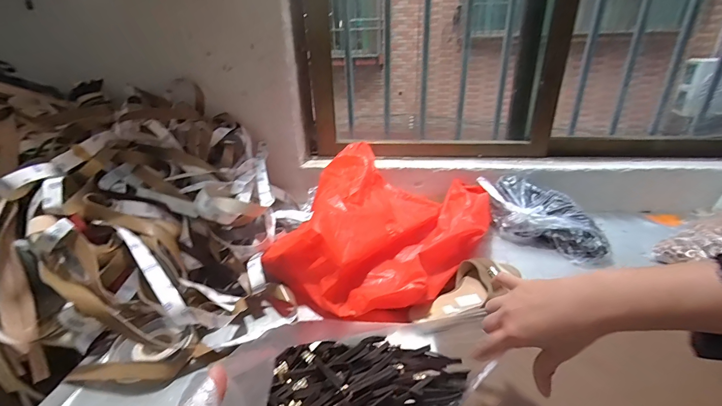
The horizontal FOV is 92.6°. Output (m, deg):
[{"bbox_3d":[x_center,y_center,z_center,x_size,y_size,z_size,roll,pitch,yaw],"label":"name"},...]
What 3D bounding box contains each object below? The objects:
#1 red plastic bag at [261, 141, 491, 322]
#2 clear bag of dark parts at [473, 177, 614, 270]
[{"bbox_3d":[0.063,0.031,0.720,0.371,0.139,0.482,9,29,22],"label":"red plastic bag"},{"bbox_3d":[0.402,0.033,0.767,0.136,0.095,0.279,-20,31,-31],"label":"clear bag of dark parts"}]

